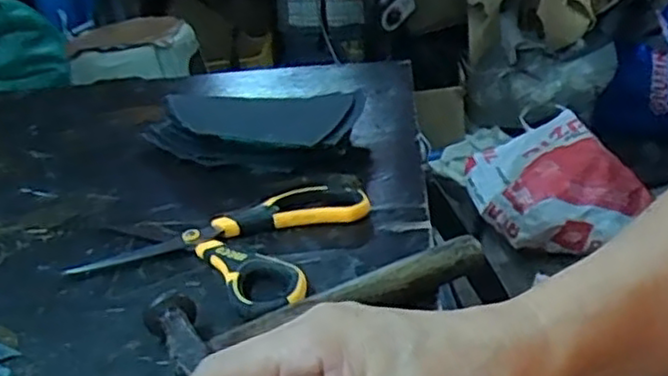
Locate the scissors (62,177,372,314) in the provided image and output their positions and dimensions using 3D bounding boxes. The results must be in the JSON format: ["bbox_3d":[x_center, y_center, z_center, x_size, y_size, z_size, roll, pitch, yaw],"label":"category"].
[{"bbox_3d":[-0.069,0.027,0.495,0.164,0.012,0.160,7,32,24],"label":"scissors"}]

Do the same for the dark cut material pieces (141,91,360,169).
[{"bbox_3d":[-0.074,-0.057,0.623,0.194,0.033,0.109,4,31,20],"label":"dark cut material pieces"}]

